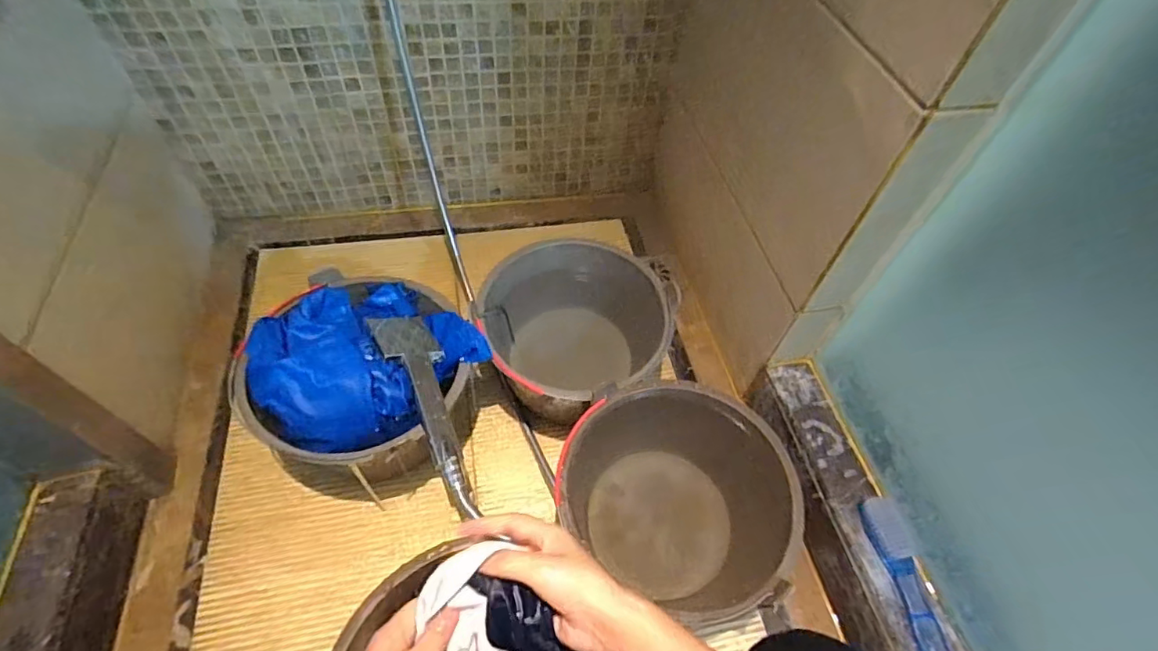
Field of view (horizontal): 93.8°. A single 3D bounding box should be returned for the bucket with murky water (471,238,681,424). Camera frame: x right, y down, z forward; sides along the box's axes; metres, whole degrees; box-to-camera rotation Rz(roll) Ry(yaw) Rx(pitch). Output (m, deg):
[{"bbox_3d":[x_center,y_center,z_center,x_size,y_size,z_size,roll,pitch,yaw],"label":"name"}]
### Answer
[{"bbox_3d":[-0.006,0.021,0.859,0.273,0.200,0.261,2,55,-3],"label":"bucket with murky water"}]

